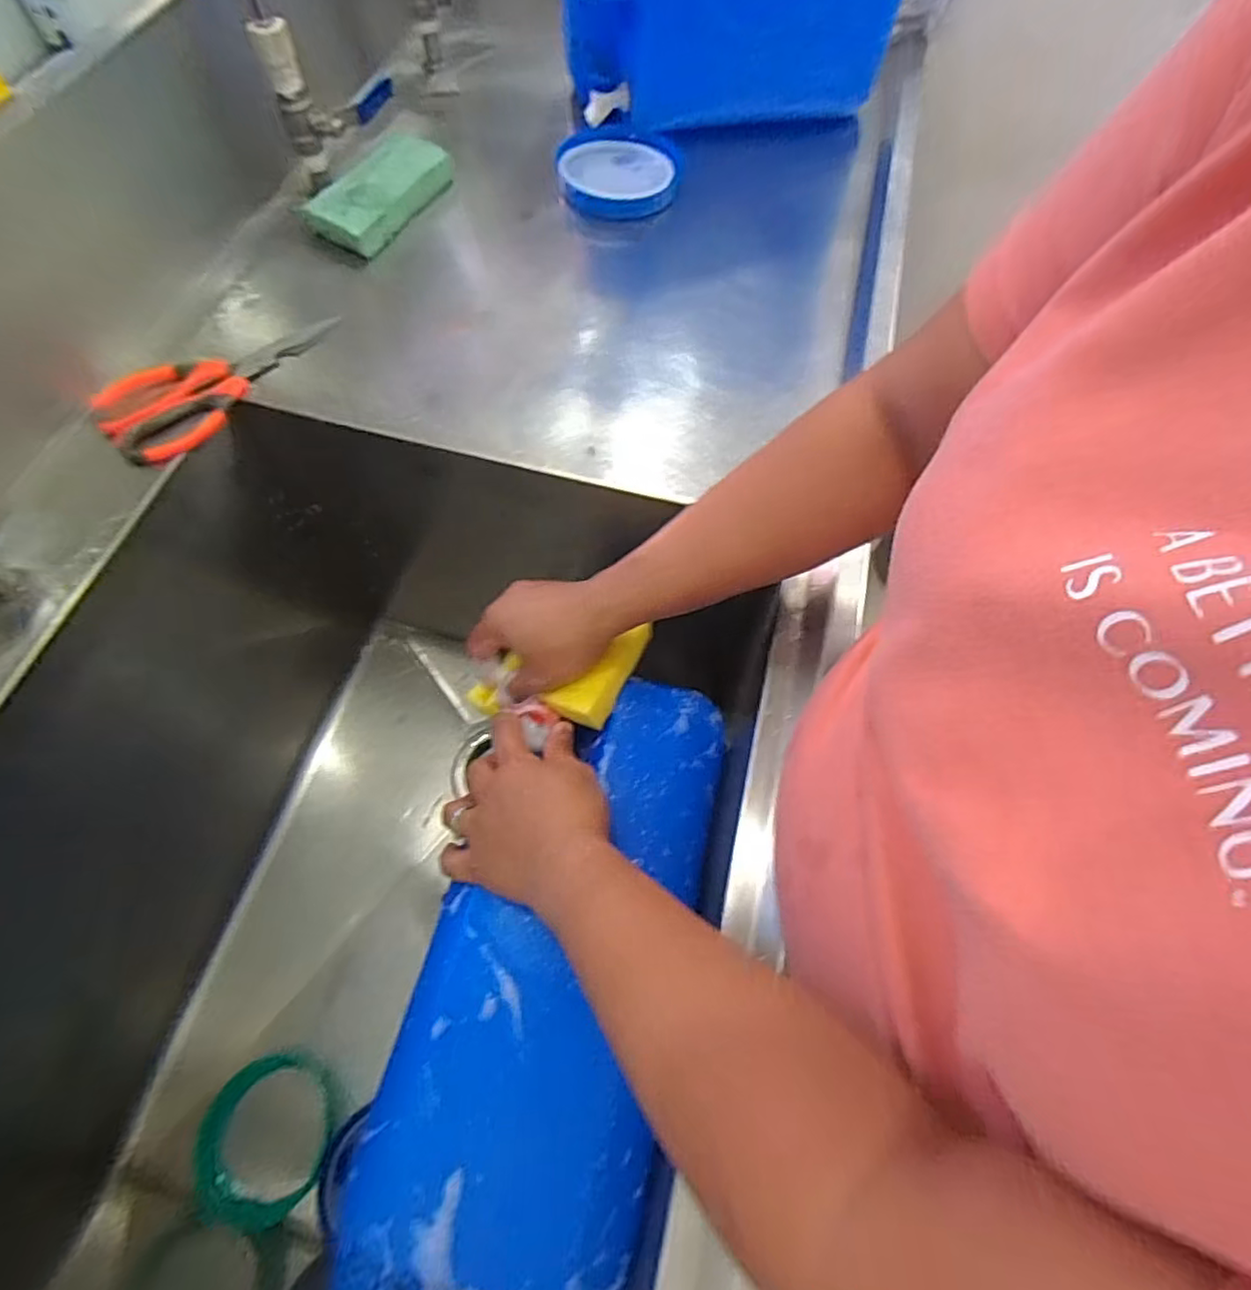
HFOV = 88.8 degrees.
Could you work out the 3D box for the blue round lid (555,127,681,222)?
[{"bbox_3d":[-0.007,-0.473,0.641,0.117,0.028,0.125,1,65,-2],"label":"blue round lid"}]

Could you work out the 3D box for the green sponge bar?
[{"bbox_3d":[-0.227,-0.426,0.604,0.067,0.035,0.141,28,67,11],"label":"green sponge bar"}]

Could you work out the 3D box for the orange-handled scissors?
[{"bbox_3d":[-0.311,-0.210,0.504,0.189,0.015,0.085,-36,71,-17],"label":"orange-handled scissors"}]

